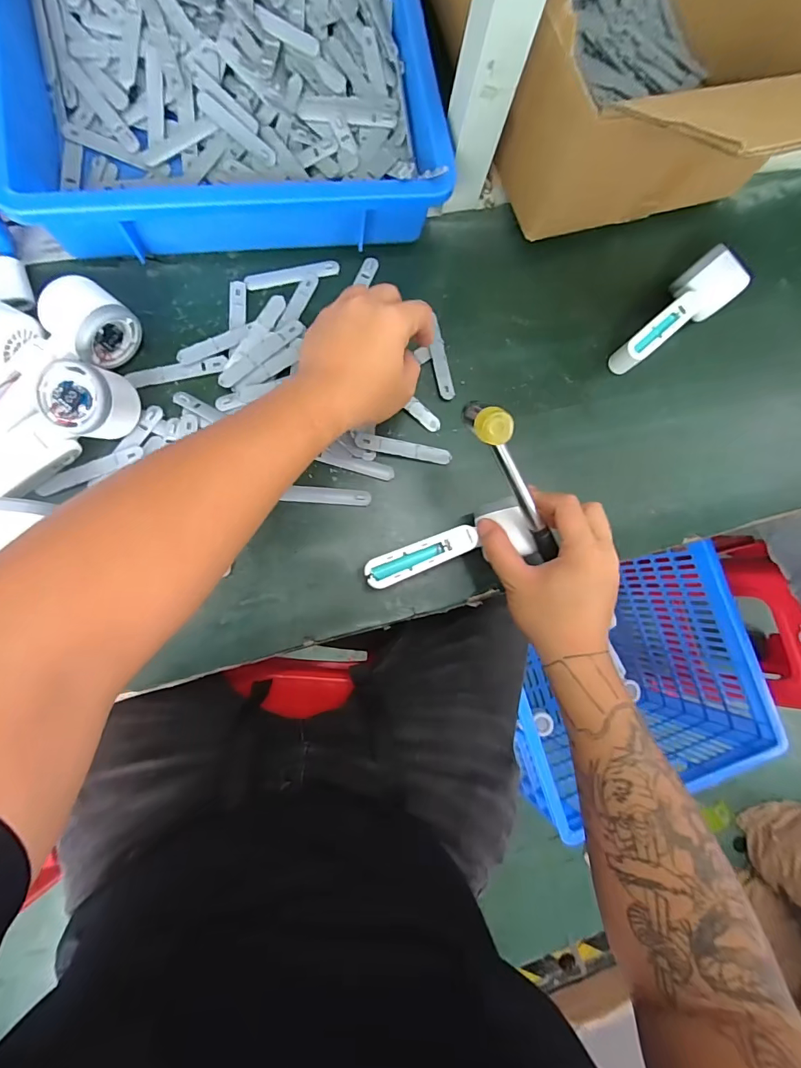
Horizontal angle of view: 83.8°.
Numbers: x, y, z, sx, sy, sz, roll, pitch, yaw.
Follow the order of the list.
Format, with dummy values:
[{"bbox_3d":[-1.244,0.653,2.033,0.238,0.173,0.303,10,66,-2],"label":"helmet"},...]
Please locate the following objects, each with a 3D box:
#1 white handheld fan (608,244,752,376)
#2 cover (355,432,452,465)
[{"bbox_3d":[0.287,-0.231,0.474,0.156,0.054,0.052,-40,89,-12],"label":"white handheld fan"},{"bbox_3d":[0.004,-0.084,0.436,0.094,0.008,0.016,9,81,-7],"label":"cover"}]

